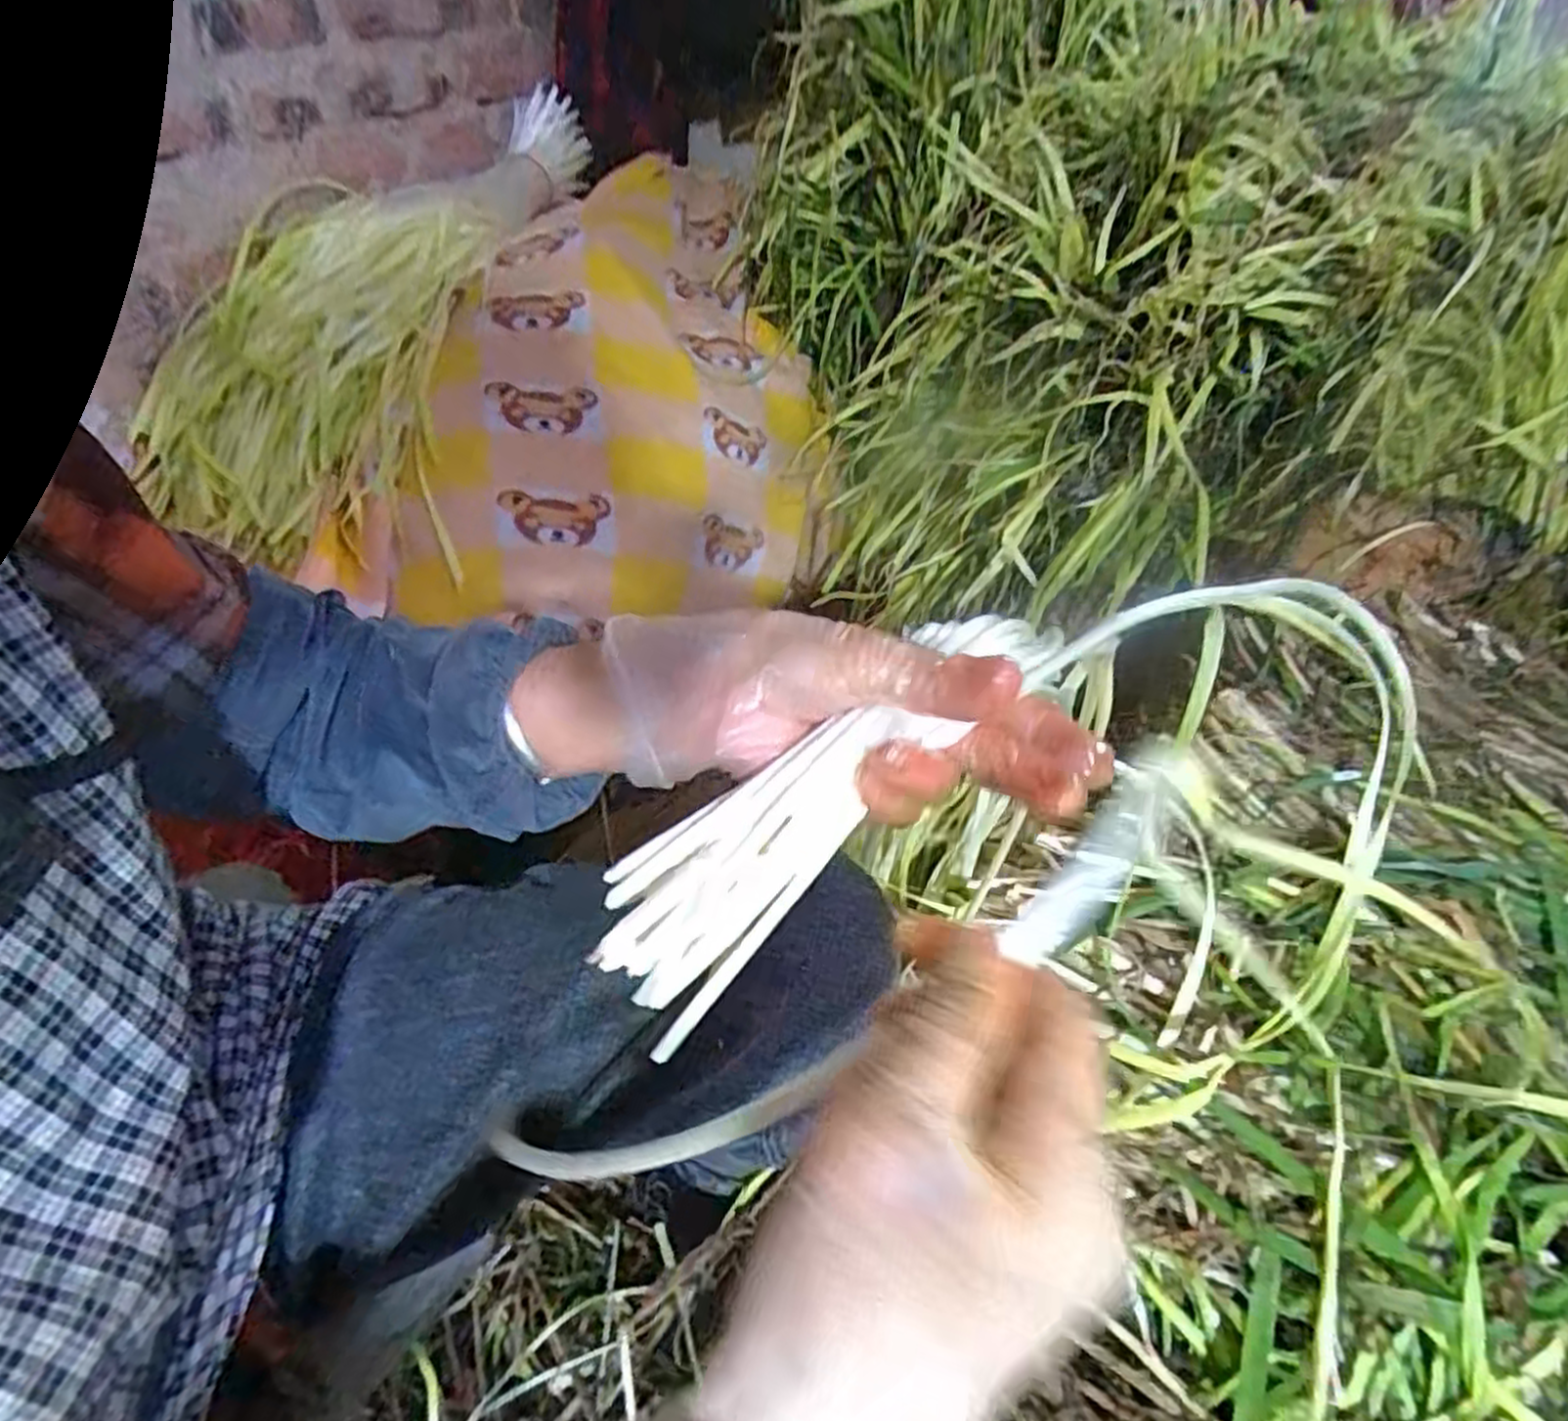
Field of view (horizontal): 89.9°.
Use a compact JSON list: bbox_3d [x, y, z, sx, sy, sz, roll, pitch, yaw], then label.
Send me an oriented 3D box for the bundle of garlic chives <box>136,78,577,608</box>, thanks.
[{"bbox_3d":[-0.397,-0.468,0.835,0.293,0.104,0.658,10,62,2],"label":"bundle of garlic chives"}]

